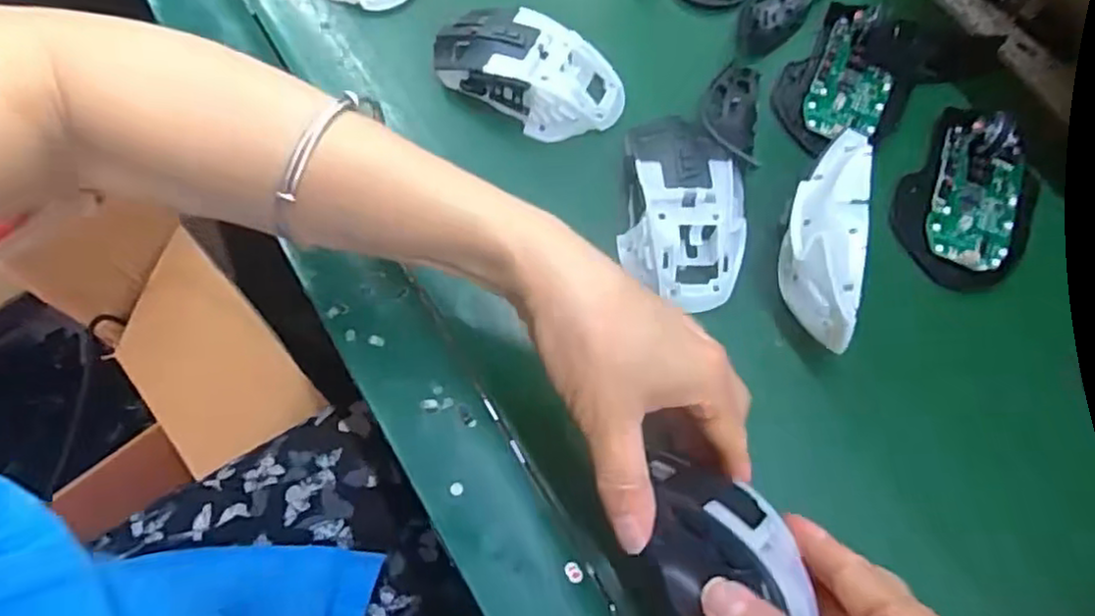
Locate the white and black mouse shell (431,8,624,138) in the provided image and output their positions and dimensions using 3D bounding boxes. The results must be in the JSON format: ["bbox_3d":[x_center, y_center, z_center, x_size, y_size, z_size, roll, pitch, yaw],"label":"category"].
[{"bbox_3d":[-0.011,-0.140,0.409,0.111,0.039,0.058,22,70,3],"label":"white and black mouse shell"}]

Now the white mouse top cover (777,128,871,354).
[{"bbox_3d":[0.136,-0.032,0.350,0.030,0.061,0.101,9,69,-1],"label":"white mouse top cover"}]

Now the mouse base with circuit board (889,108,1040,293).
[{"bbox_3d":[0.241,-0.063,0.390,0.070,0.019,0.107,26,70,5],"label":"mouse base with circuit board"}]

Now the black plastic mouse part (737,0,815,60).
[{"bbox_3d":[0.152,-0.195,0.448,0.035,0.008,0.094,42,72,10],"label":"black plastic mouse part"}]

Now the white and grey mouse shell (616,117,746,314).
[{"bbox_3d":[0.074,-0.057,0.374,0.063,0.032,0.107,9,70,-2],"label":"white and grey mouse shell"}]

